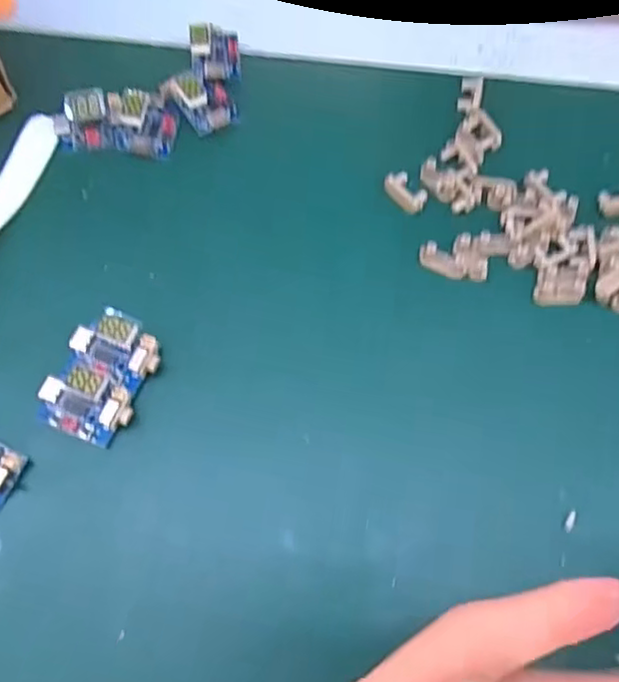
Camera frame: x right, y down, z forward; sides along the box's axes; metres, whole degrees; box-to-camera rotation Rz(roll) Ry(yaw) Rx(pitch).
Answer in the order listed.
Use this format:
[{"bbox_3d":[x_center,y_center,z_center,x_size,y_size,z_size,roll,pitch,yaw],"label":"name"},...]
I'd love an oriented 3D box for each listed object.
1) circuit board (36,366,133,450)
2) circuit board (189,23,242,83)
[{"bbox_3d":[-0.081,0.022,0.230,0.033,0.015,0.022,21,69,9],"label":"circuit board"},{"bbox_3d":[-0.043,-0.132,0.295,0.022,0.011,0.029,-3,68,-1],"label":"circuit board"}]

